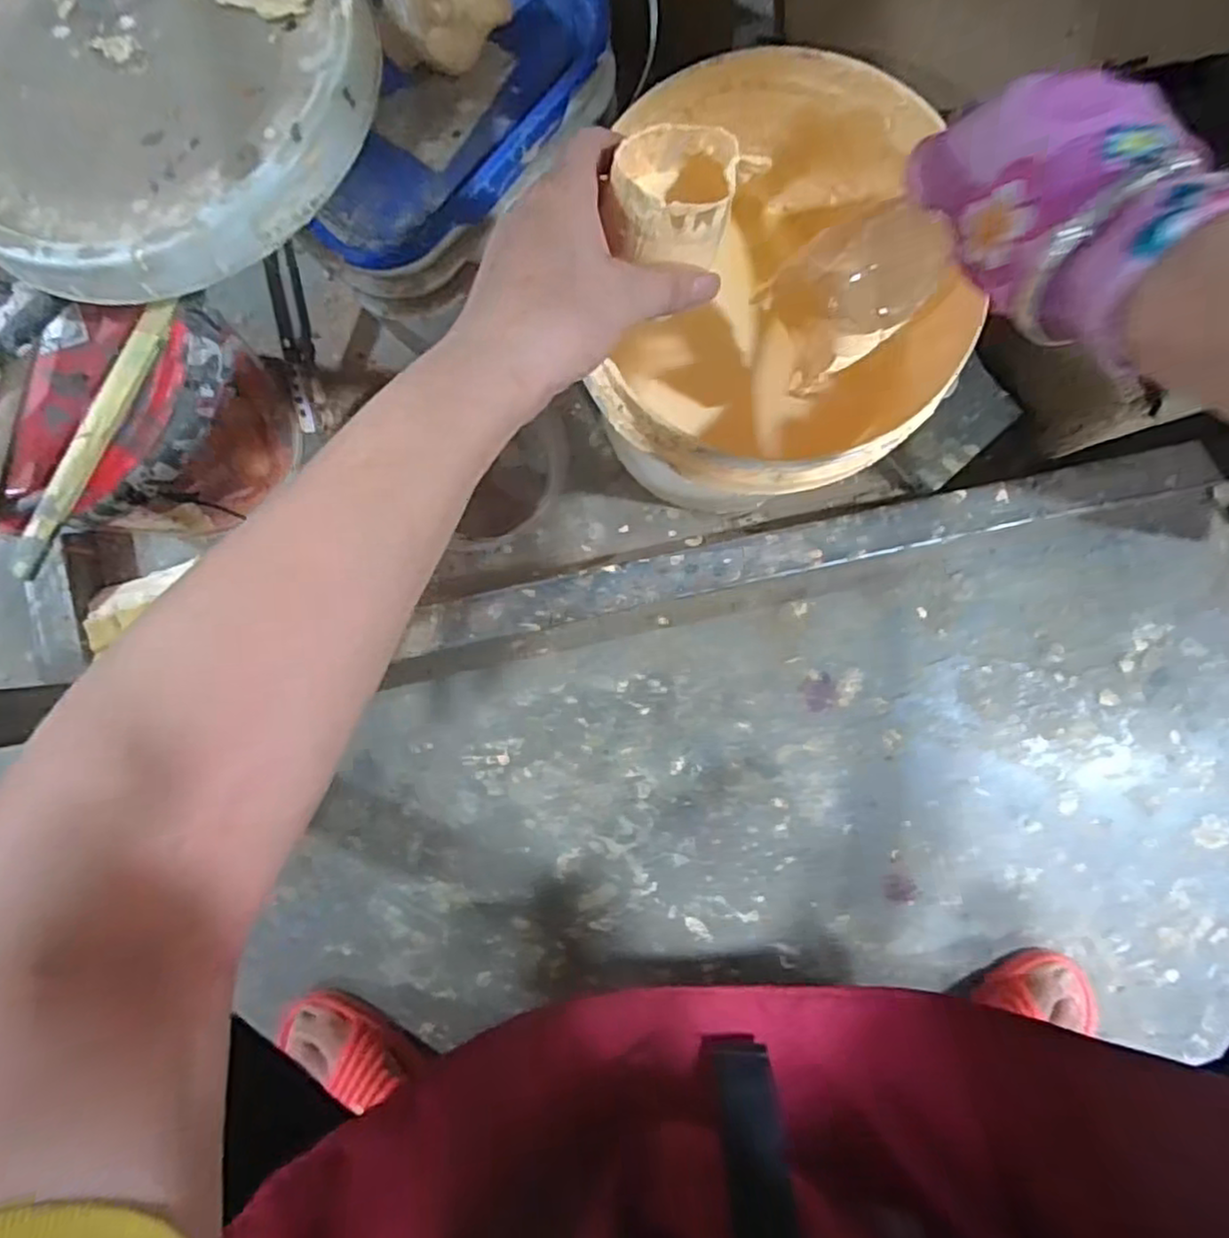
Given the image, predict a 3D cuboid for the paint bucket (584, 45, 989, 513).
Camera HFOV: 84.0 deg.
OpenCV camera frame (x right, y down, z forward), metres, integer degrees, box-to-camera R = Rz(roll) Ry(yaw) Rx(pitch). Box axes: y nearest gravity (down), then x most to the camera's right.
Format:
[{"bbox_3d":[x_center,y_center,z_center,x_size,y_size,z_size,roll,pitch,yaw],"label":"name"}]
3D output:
[{"bbox_3d":[0.106,-0.184,0.459,0.202,0.193,0.229,8,88,-1],"label":"paint bucket"}]

